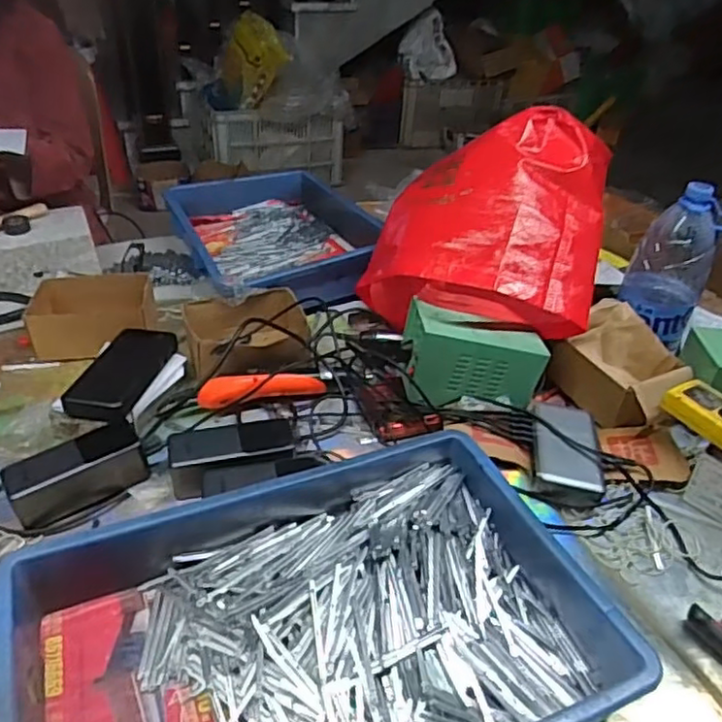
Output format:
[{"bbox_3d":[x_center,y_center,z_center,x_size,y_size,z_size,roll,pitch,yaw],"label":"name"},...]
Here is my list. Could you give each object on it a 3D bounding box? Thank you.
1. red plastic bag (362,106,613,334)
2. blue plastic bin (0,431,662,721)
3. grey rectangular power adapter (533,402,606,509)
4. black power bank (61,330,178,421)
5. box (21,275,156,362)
[{"bbox_3d":[0.176,-0.174,0.855,0.327,0.207,0.248,-1,35,-5],"label":"red plastic bag"},{"bbox_3d":[-0.039,0.223,0.516,0.435,0.086,0.299,-13,38,-21],"label":"blue plastic bin"},{"bbox_3d":[0.234,0.100,0.740,0.072,0.025,0.129,7,35,6],"label":"grey rectangular power adapter"},{"bbox_3d":[-0.282,0.011,0.771,0.070,0.021,0.157,11,39,6],"label":"black power bank"},{"bbox_3d":[-0.377,-0.062,0.909,0.163,0.081,0.113,-1,35,-7],"label":"box"}]

